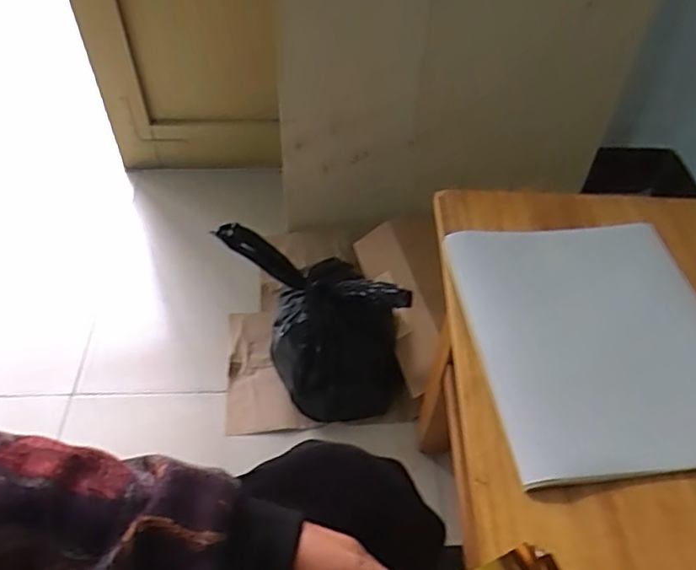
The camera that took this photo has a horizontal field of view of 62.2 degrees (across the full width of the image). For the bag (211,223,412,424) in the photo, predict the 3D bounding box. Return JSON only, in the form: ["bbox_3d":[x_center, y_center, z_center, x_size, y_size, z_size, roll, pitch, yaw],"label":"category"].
[{"bbox_3d":[-0.041,0.056,0.904,0.208,0.239,0.249,-20,54,-18],"label":"bag"}]

